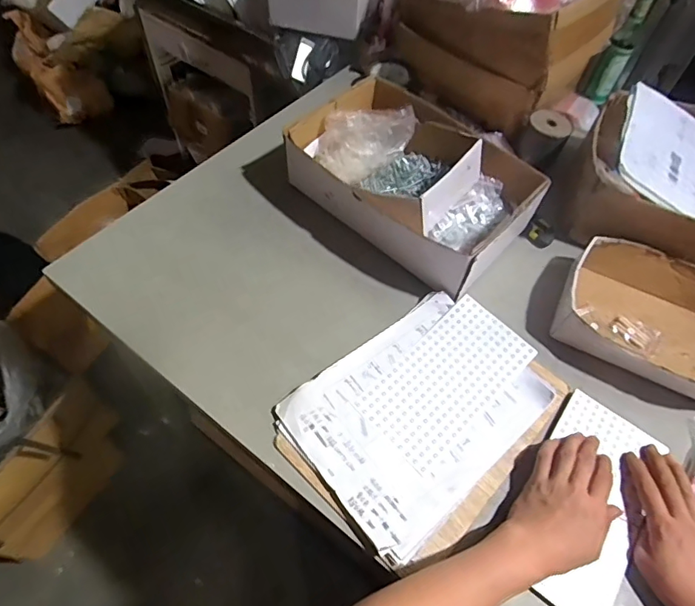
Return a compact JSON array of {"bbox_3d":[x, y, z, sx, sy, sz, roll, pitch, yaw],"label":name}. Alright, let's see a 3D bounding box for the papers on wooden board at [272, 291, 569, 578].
[{"bbox_3d":[0.101,0.133,0.600,0.329,0.018,0.242,-36,66,-24],"label":"papers on wooden board"}]

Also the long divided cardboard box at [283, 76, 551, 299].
[{"bbox_3d":[0.103,-0.194,0.761,0.256,0.116,0.360,-39,67,-25],"label":"long divided cardboard box"}]

